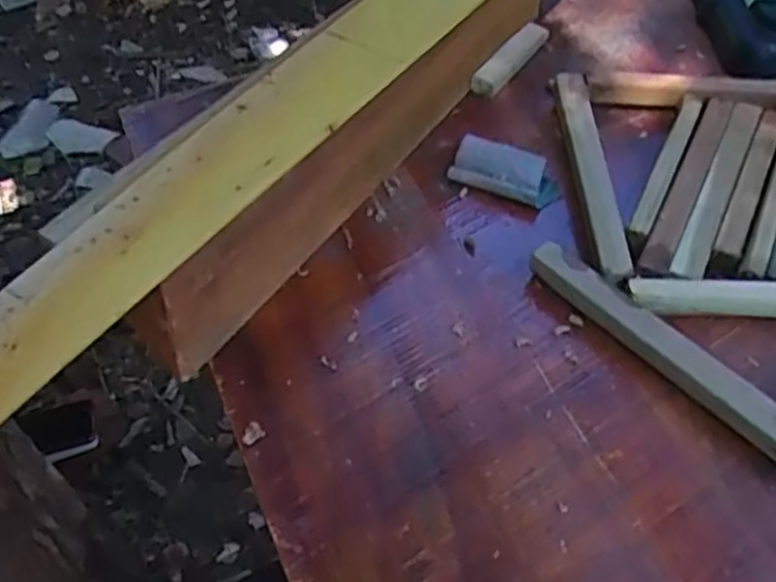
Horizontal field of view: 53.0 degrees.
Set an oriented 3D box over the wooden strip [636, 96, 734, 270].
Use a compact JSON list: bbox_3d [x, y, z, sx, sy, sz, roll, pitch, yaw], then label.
[{"bbox_3d":[0.134,-0.051,0.344,0.012,0.004,0.127,21,53,18],"label":"wooden strip"}]

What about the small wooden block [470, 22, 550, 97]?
[{"bbox_3d":[0.065,-0.122,0.409,0.012,0.011,0.065,27,55,22],"label":"small wooden block"}]

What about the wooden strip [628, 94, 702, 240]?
[{"bbox_3d":[0.126,-0.055,0.353,0.009,0.011,0.106,21,53,17],"label":"wooden strip"}]

